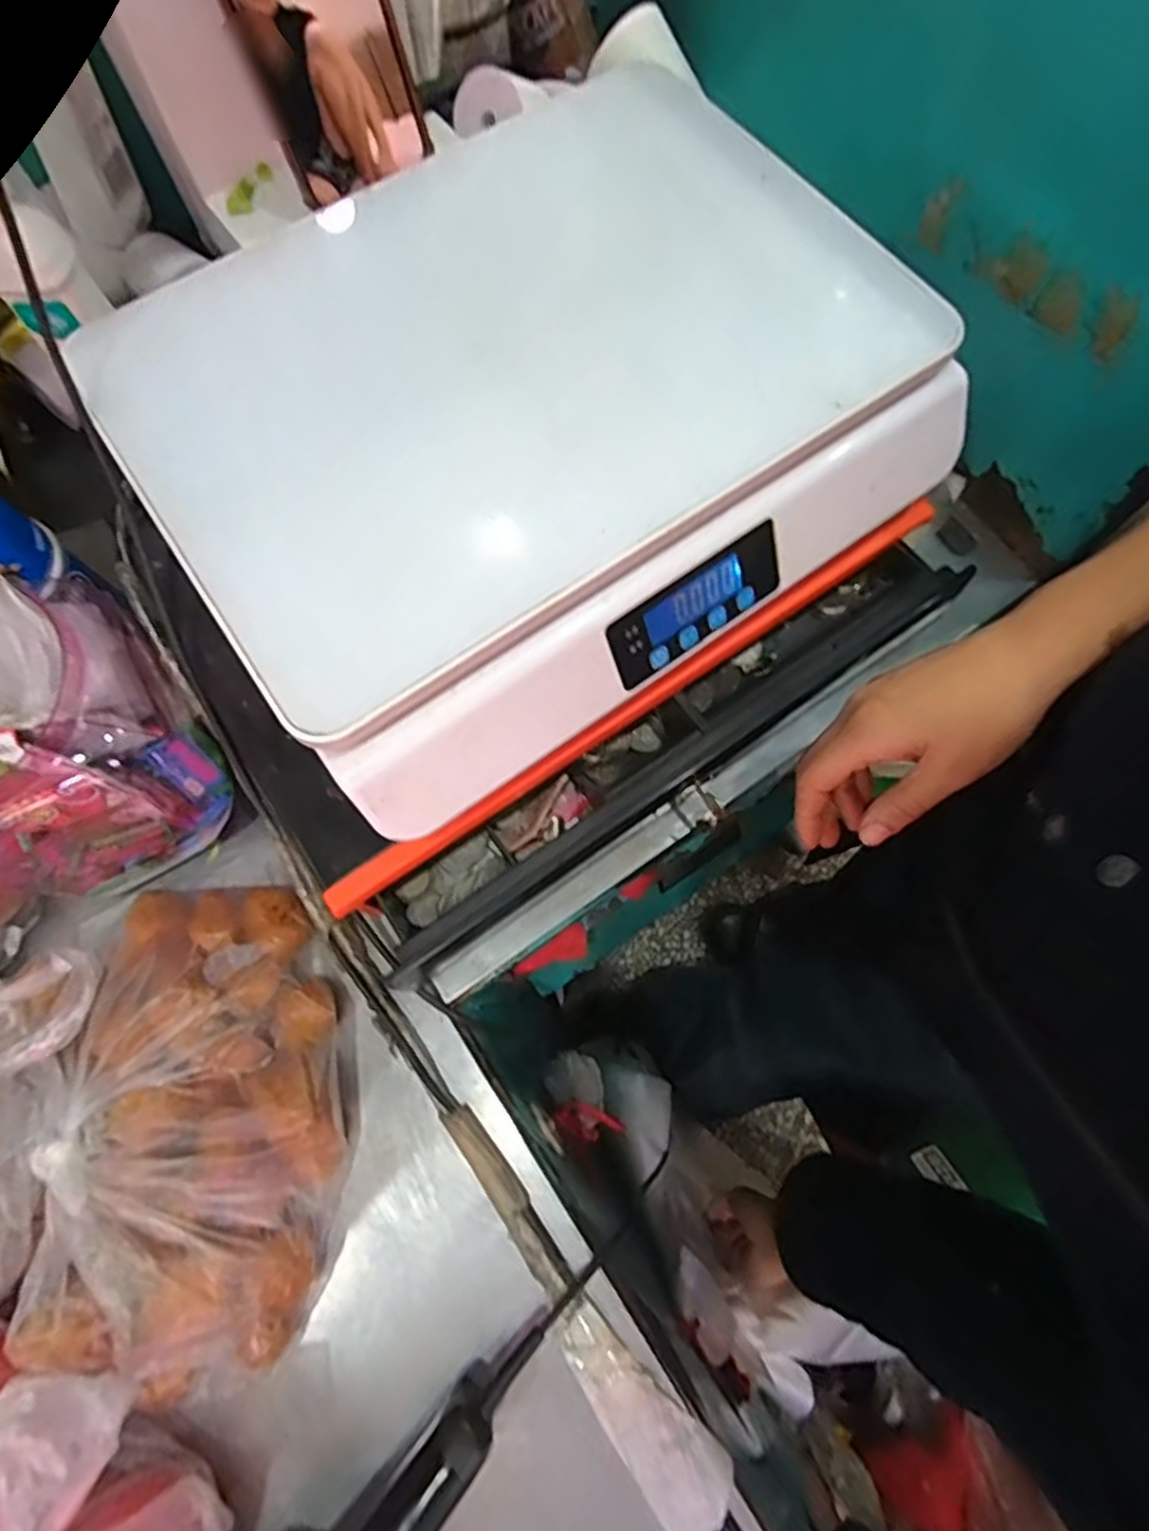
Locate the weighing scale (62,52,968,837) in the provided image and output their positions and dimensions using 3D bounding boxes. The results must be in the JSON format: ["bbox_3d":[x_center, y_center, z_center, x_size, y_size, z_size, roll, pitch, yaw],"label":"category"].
[{"bbox_3d":[-0.024,-0.179,0.361,0.351,0.085,0.289,-35,75,-10],"label":"weighing scale"}]

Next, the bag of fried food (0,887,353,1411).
[{"bbox_3d":[-0.204,0.192,0.379,0.149,0.073,0.251,-9,73,-2],"label":"bag of fried food"}]

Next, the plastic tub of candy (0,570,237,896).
[{"bbox_3d":[-0.283,-0.016,0.368,0.127,0.152,0.126,0,72,1],"label":"plastic tub of candy"}]

